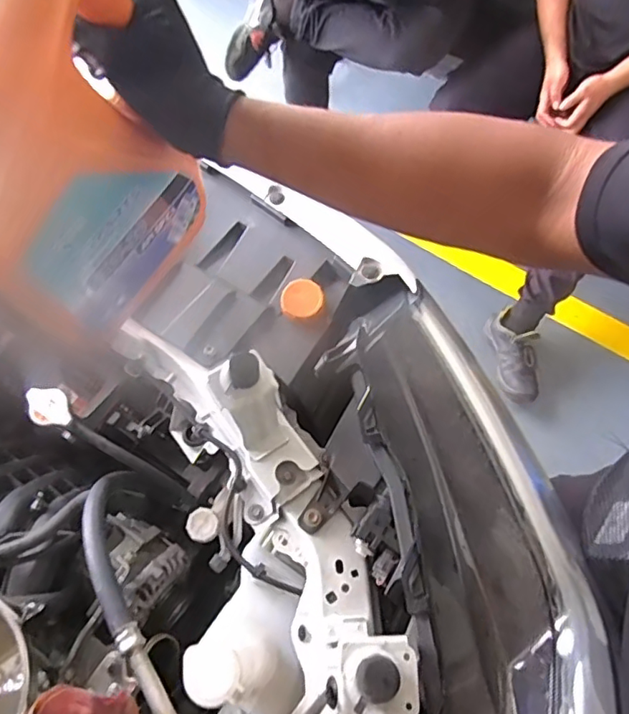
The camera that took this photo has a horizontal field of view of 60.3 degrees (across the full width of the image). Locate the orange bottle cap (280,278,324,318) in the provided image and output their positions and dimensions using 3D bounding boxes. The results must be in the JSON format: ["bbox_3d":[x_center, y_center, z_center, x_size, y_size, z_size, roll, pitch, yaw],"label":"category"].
[{"bbox_3d":[-0.014,-0.068,0.654,0.049,0.022,0.050,-1,65,2],"label":"orange bottle cap"}]

